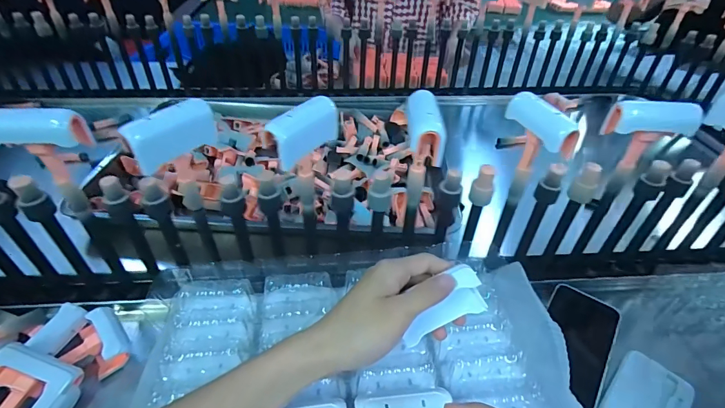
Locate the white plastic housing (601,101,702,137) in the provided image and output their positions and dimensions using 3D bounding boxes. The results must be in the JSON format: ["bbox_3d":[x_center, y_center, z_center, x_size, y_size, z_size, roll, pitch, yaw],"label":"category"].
[{"bbox_3d":[0.291,-0.087,0.389,0.077,0.026,0.029,7,39,25],"label":"white plastic housing"}]

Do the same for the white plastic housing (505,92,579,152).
[{"bbox_3d":[0.169,-0.083,0.372,0.027,0.026,0.081,-10,42,-15],"label":"white plastic housing"}]

